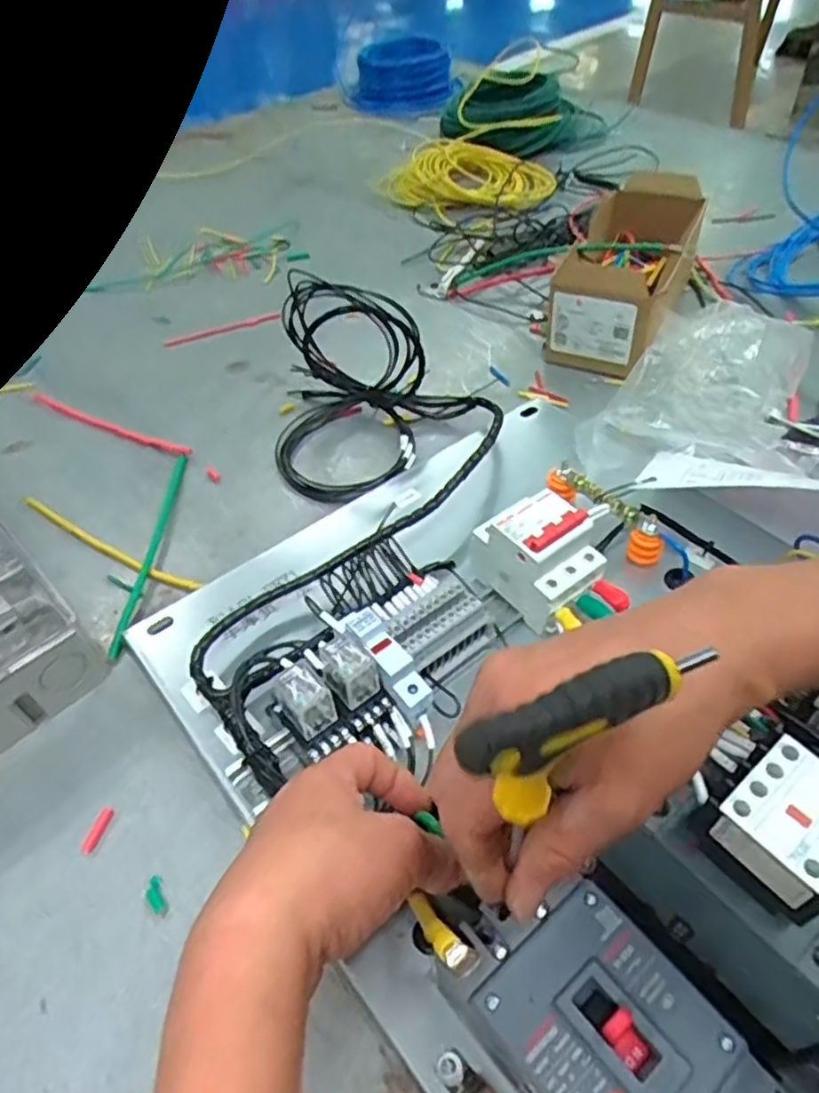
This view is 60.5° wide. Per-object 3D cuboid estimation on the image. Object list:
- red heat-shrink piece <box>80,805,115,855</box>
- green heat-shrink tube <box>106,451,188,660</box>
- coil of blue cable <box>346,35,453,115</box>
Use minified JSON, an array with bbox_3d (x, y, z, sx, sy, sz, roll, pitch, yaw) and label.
[{"bbox_3d":[-0.187,0.170,0.421,0.007,0.005,0.028,10,49,14],"label":"red heat-shrink piece"},{"bbox_3d":[-0.209,-0.001,0.571,0.012,0.012,0.209,-1,48,4],"label":"green heat-shrink tube"},{"bbox_3d":[-0.024,-0.830,1.241,0.254,0.119,0.072,23,52,42],"label":"coil of blue cable"}]

